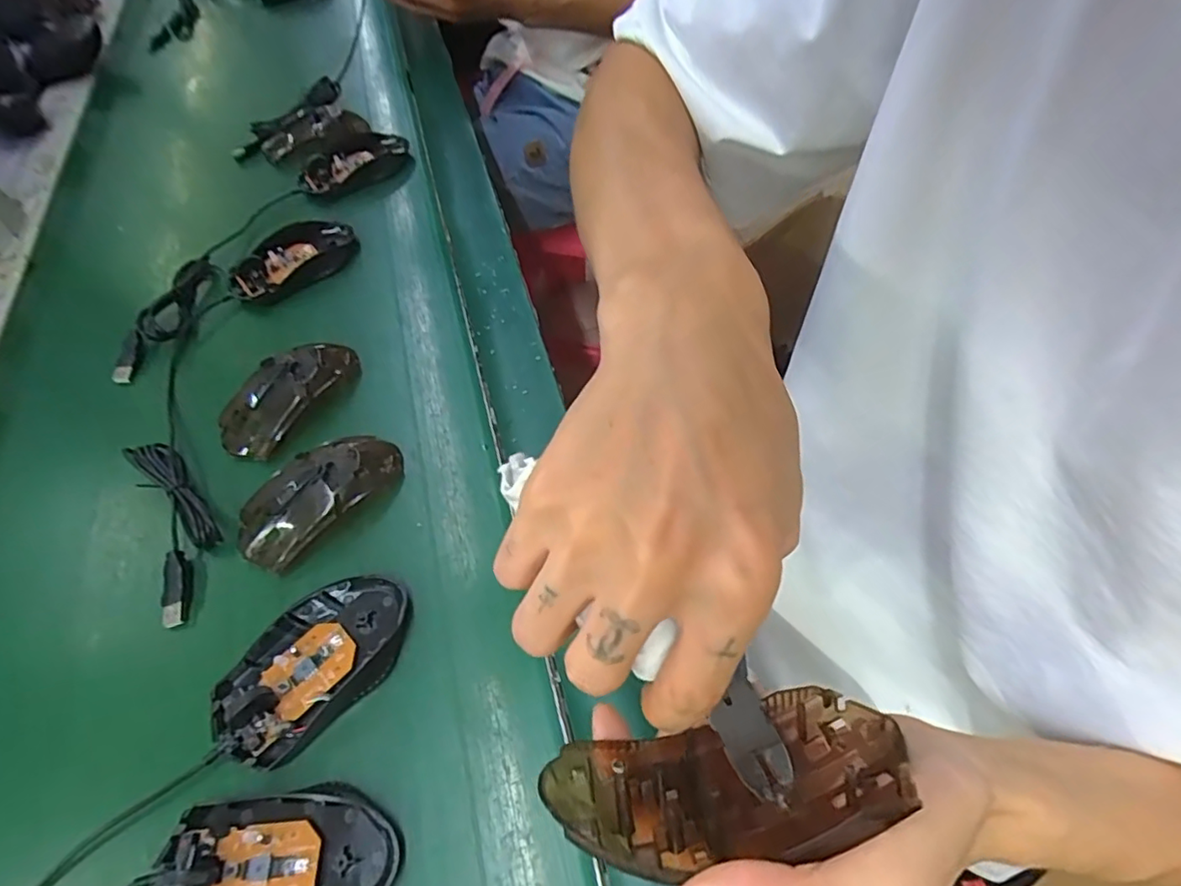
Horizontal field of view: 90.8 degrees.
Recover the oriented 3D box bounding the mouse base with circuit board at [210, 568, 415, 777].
[{"bbox_3d":[-0.155,0.120,0.324,0.112,0.026,0.063,-41,63,-19],"label":"mouse base with circuit board"}]

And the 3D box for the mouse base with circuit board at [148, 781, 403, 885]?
[{"bbox_3d":[-0.150,0.200,0.274,0.111,0.027,0.064,-3,57,3],"label":"mouse base with circuit board"}]

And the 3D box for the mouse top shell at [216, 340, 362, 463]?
[{"bbox_3d":[-0.226,-0.039,0.428,0.056,0.027,0.105,24,63,19],"label":"mouse top shell"}]

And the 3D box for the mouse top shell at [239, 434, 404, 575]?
[{"bbox_3d":[-0.180,0.030,0.380,0.059,0.030,0.108,36,67,24],"label":"mouse top shell"}]

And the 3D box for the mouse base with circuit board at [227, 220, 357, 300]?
[{"bbox_3d":[-0.263,-0.165,0.511,0.111,0.024,0.069,-33,61,-15],"label":"mouse base with circuit board"}]

